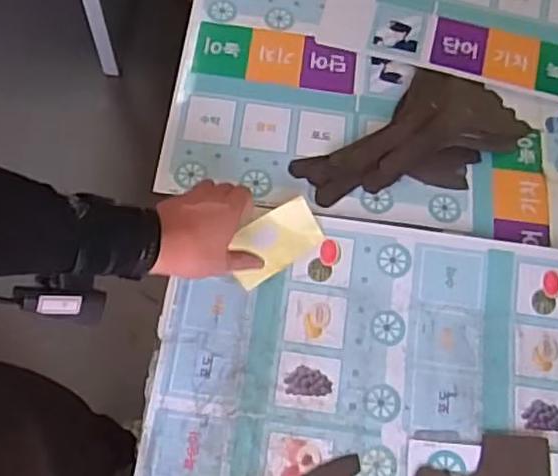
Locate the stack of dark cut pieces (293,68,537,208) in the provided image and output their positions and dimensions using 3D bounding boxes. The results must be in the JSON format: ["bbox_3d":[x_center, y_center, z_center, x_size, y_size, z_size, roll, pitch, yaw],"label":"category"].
[{"bbox_3d":[0.172,-0.116,0.820,0.284,0.030,0.153,-41,76,-18],"label":"stack of dark cut pieces"}]

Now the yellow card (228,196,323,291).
[{"bbox_3d":[-0.006,0.006,0.739,0.106,0.005,0.063,-32,100,-9],"label":"yellow card"}]

